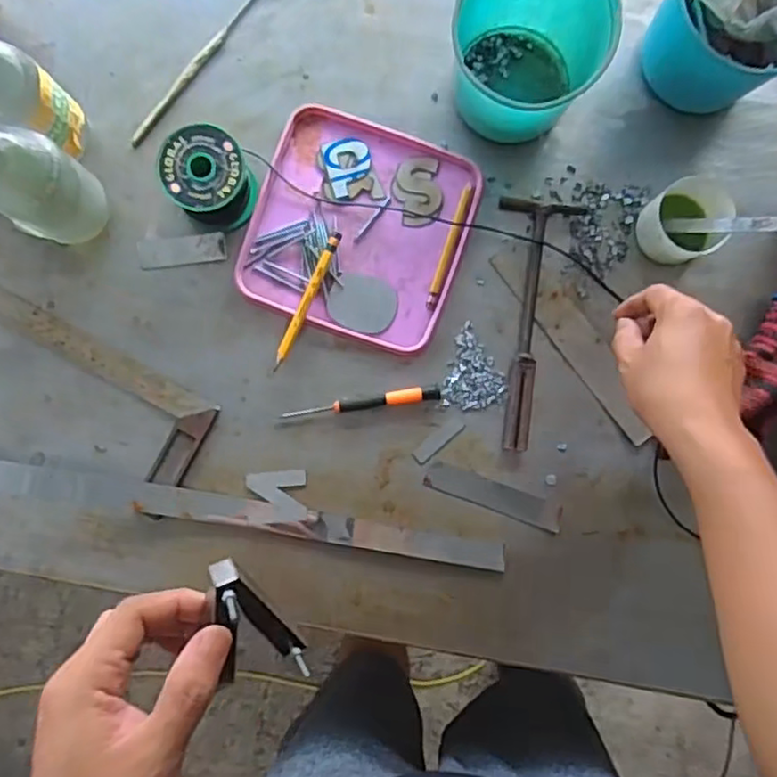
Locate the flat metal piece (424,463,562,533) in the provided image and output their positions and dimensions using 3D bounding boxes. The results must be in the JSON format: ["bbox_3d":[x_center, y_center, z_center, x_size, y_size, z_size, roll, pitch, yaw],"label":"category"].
[{"bbox_3d":[0.096,0.097,0.593,0.125,0.006,0.024,21,85,0],"label":"flat metal piece"}]

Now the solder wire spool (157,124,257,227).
[{"bbox_3d":[-0.151,-0.177,0.560,0.071,0.064,0.068,0,88,-2],"label":"solder wire spool"}]

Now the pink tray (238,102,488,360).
[{"bbox_3d":[-0.026,-0.143,0.591,0.185,0.009,0.186,19,88,-1],"label":"pink tray"}]

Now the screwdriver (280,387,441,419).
[{"bbox_3d":[-0.023,0.012,0.585,0.140,0.013,0.013,-7,89,-2],"label":"screwdriver"}]

